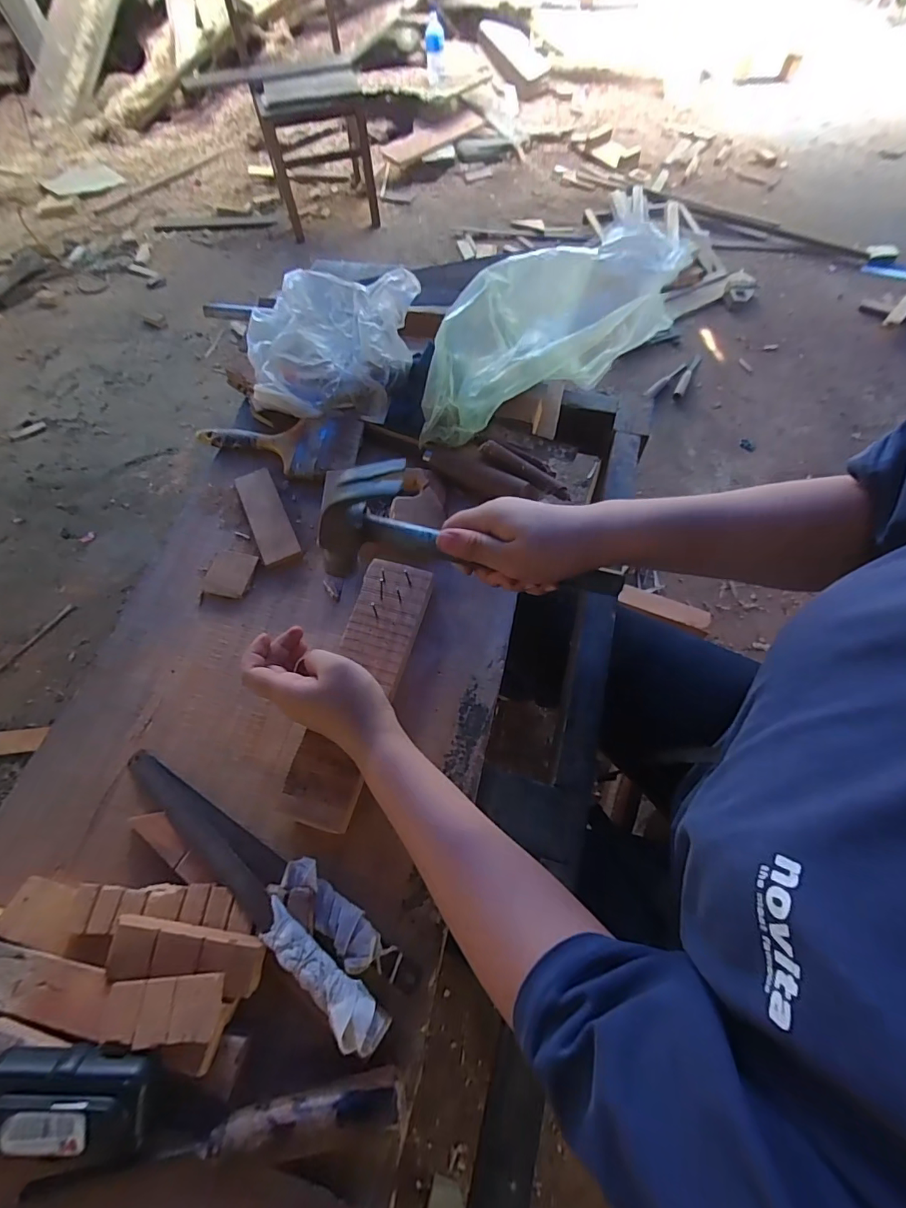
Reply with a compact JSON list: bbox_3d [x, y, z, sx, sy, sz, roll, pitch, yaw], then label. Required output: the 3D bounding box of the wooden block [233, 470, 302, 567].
[{"bbox_3d":[-0.217,-0.103,0.550,0.042,0.009,0.137,-25,64,-9],"label":"wooden block"}]

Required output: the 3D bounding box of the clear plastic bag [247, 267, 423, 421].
[{"bbox_3d":[-0.162,-0.325,0.589,0.230,0.092,0.167,8,63,8],"label":"clear plastic bag"}]

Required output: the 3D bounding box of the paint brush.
[{"bbox_3d":[-0.226,-0.212,0.605,0.215,0.020,0.094,7,63,8],"label":"paint brush"}]

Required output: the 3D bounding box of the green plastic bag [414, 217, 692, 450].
[{"bbox_3d":[0.112,-0.305,0.526,0.324,0.123,0.095,-30,64,-11],"label":"green plastic bag"}]

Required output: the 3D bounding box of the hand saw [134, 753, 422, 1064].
[{"bbox_3d":[-0.162,0.203,0.374,0.302,0.046,0.053,33,69,19],"label":"hand saw"}]

